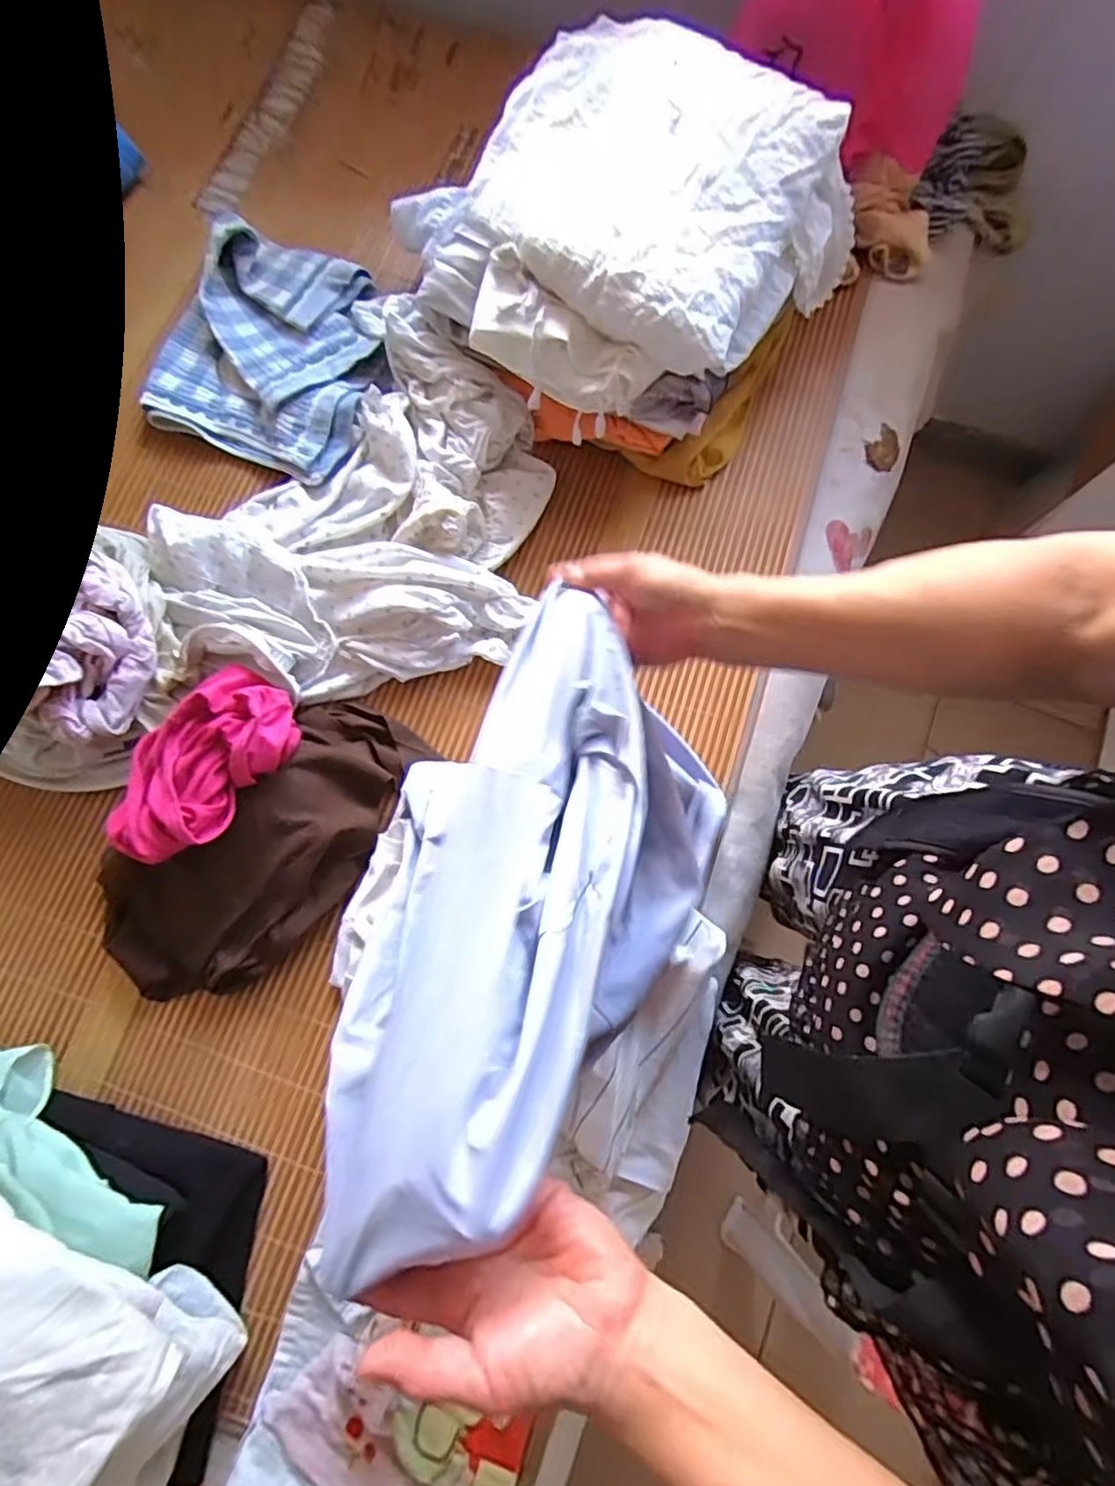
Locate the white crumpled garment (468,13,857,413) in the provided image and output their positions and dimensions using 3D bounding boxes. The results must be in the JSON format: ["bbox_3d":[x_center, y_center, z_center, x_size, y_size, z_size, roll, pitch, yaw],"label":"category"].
[{"bbox_3d":[0.087,-0.506,0.623,0.360,0.100,0.362,28,77,5],"label":"white crumpled garment"}]

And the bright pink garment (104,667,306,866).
[{"bbox_3d":[-0.312,0.017,0.563,0.114,0.051,0.184,34,78,6],"label":"bright pink garment"}]

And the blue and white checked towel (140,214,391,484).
[{"bbox_3d":[-0.305,-0.433,0.729,0.259,0.059,0.262,23,77,4],"label":"blue and white checked towel"}]

